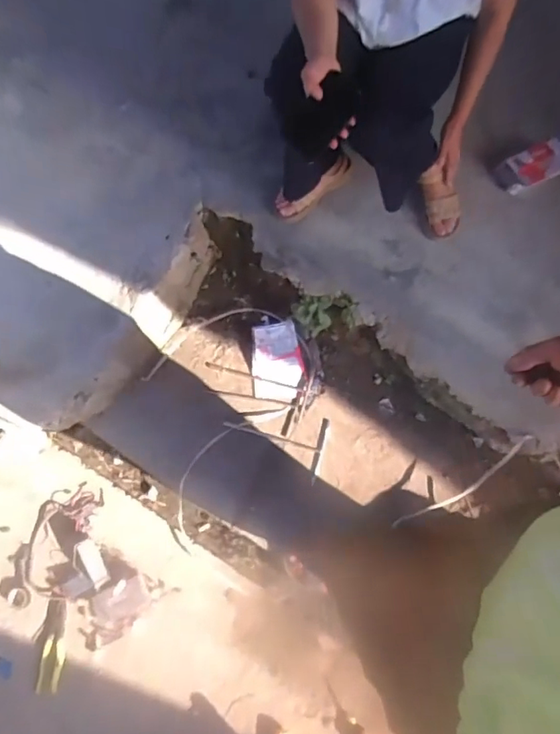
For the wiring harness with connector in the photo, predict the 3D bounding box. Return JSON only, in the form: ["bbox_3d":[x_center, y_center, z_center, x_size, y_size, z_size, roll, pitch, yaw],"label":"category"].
[{"bbox_3d":[-0.549,0.443,1.309,0.209,0.058,0.269,-14,73,-6],"label":"wiring harness with connector"}]

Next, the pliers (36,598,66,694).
[{"bbox_3d":[-0.549,0.678,1.271,0.058,0.026,0.210,4,72,0],"label":"pliers"}]

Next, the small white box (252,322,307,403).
[{"bbox_3d":[-0.003,-0.018,1.503,0.149,0.031,0.224,-1,72,-2],"label":"small white box"}]

